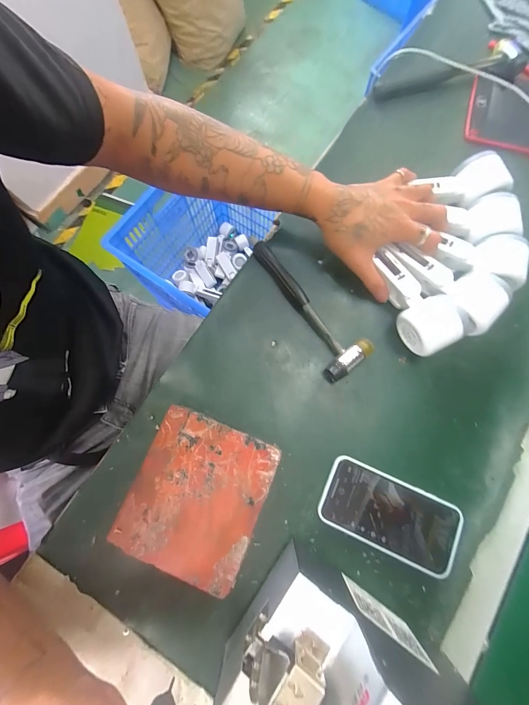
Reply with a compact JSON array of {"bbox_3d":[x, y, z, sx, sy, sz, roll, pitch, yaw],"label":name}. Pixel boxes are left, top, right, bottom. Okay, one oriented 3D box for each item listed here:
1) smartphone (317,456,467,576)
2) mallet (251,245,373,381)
[{"bbox_3d":[0.136,0.178,0.314,0.144,0.008,0.077,23,78,6],"label":"smartphone"},{"bbox_3d":[0.046,-0.056,0.365,0.065,0.024,0.198,-39,79,-8],"label":"mallet"}]

